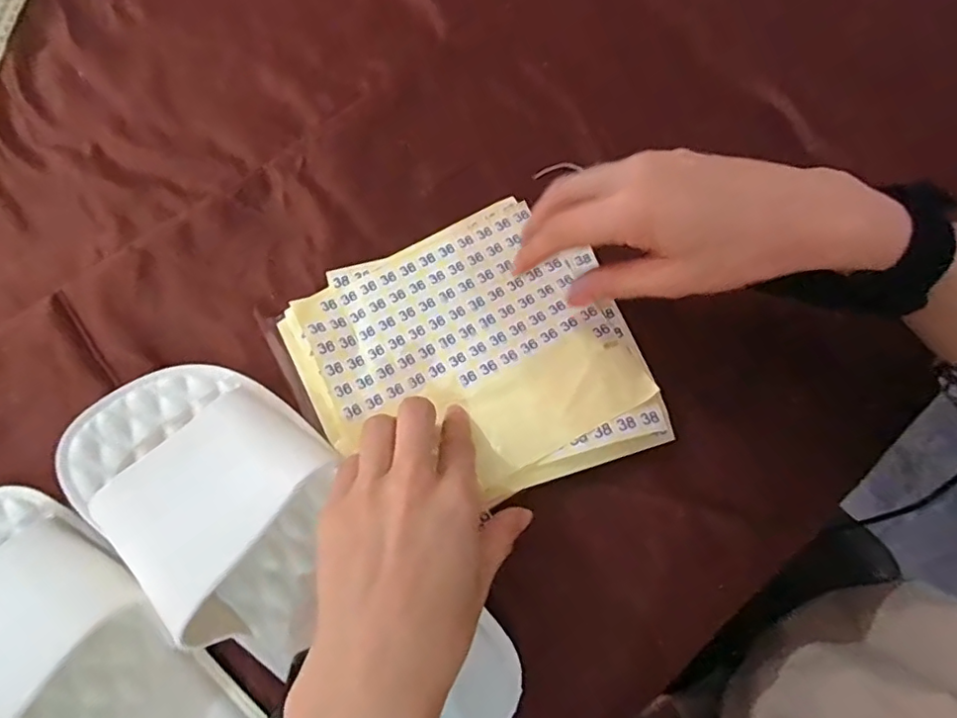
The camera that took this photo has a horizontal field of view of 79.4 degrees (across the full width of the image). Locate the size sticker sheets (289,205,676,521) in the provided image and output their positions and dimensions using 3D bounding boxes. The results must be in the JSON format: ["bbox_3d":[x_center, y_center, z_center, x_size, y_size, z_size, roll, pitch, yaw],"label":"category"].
[{"bbox_3d":[-0.008,0.000,0.346,0.186,0.017,0.180,-24,71,-7],"label":"size sticker sheets"}]

